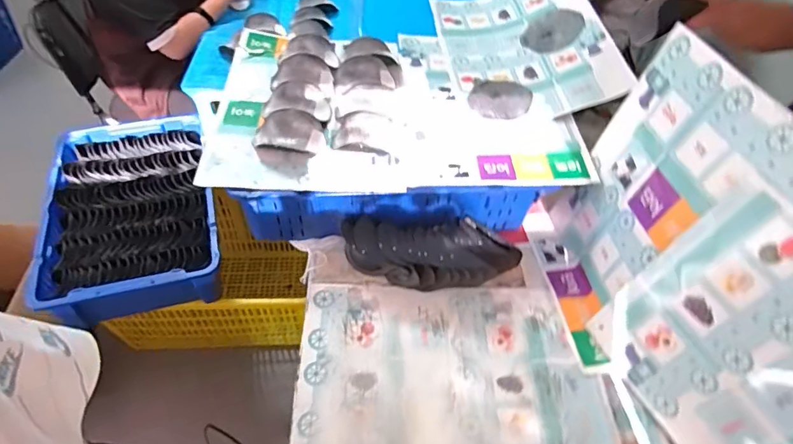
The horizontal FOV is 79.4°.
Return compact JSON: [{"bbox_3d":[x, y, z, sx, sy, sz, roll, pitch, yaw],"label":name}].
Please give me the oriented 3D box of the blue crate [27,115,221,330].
[{"bbox_3d":[-0.770,-0.005,1.381,0.471,0.168,0.671,-13,53,-14],"label":"blue crate"}]

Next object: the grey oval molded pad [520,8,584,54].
[{"bbox_3d":[0.400,-0.486,1.211,0.143,0.011,0.154,18,65,35],"label":"grey oval molded pad"}]

